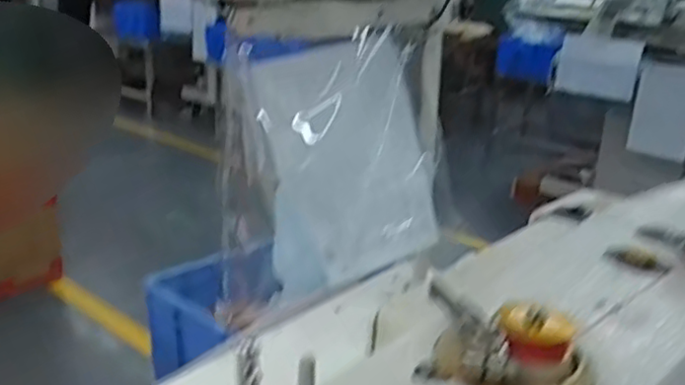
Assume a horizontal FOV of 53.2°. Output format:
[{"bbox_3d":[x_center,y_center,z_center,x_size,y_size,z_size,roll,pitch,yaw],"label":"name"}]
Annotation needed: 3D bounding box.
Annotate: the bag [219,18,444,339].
[{"bbox_3d":[-0.007,-0.026,0.601,0.224,0.203,0.033,-17,9,-32],"label":"bag"}]

